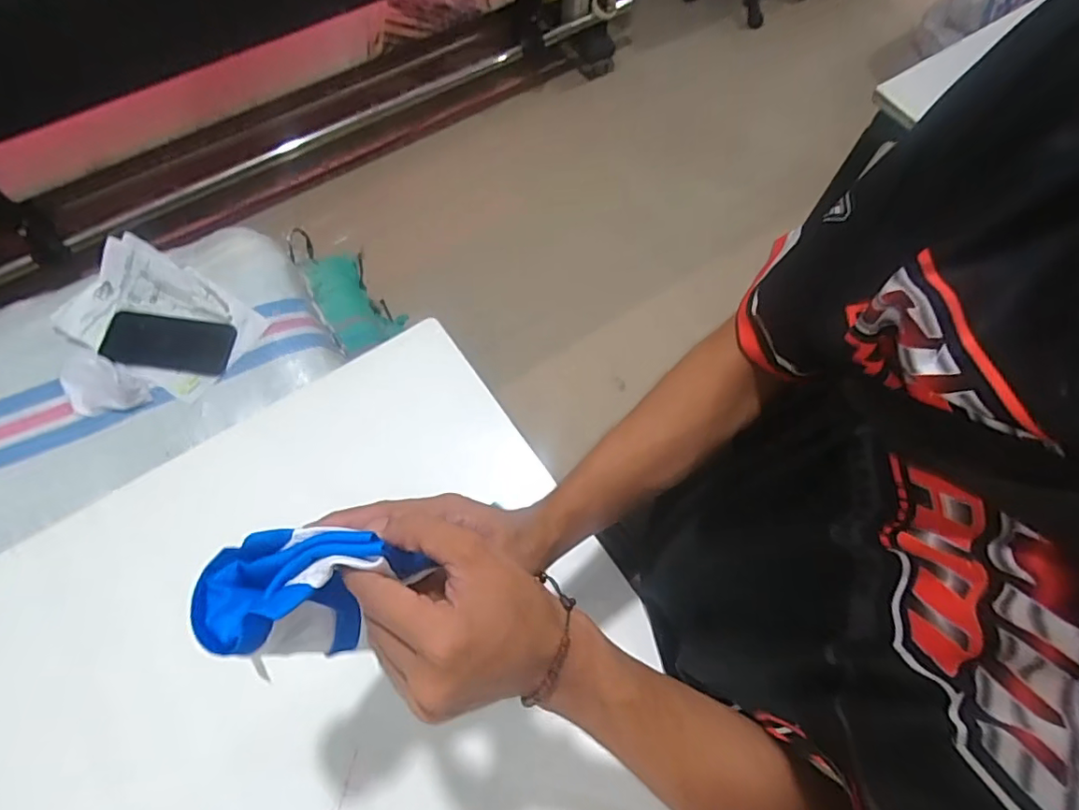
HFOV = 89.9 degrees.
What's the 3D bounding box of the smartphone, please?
[{"bbox_3d":[-0.525,-0.089,0.766,0.176,0.013,0.086,8,67,3],"label":"smartphone"}]

